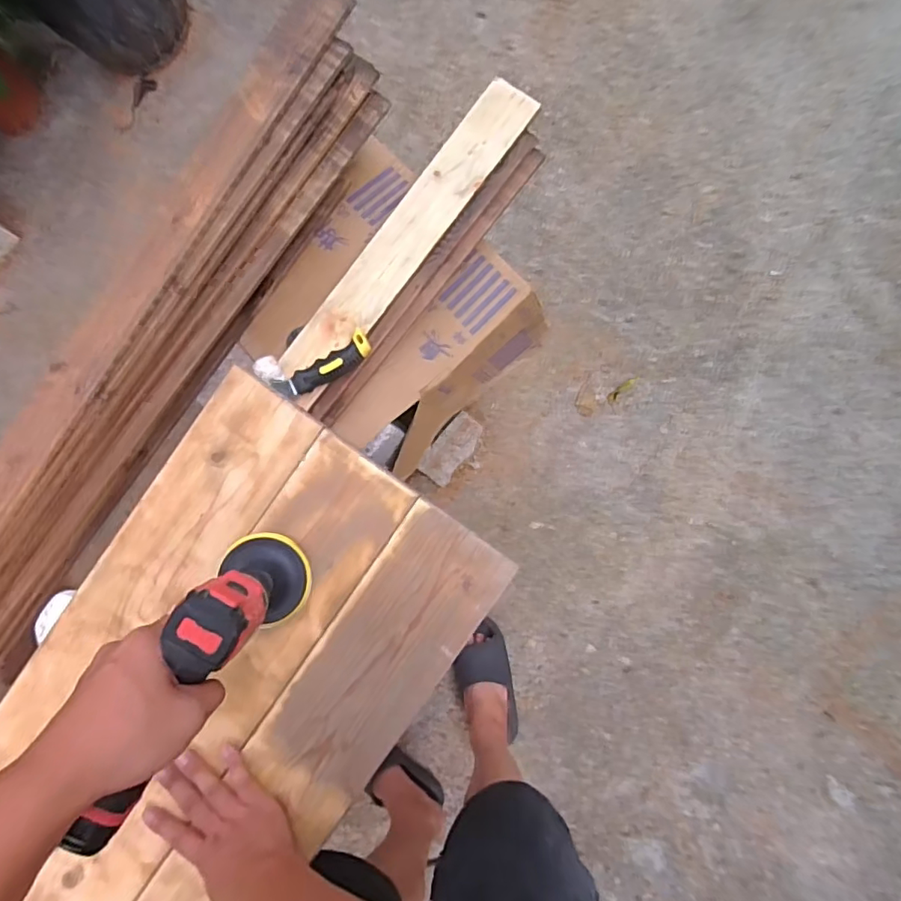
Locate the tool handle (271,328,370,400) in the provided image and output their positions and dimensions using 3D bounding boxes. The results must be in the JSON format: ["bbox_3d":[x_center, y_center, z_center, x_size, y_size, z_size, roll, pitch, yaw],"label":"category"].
[{"bbox_3d":[-0.177,-0.114,0.750,0.143,0.031,0.036,-32,83,4],"label":"tool handle"}]

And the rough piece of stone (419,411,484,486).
[{"bbox_3d":[0.004,-0.002,1.277,0.084,0.033,0.169,39,89,-13],"label":"rough piece of stone"}]

